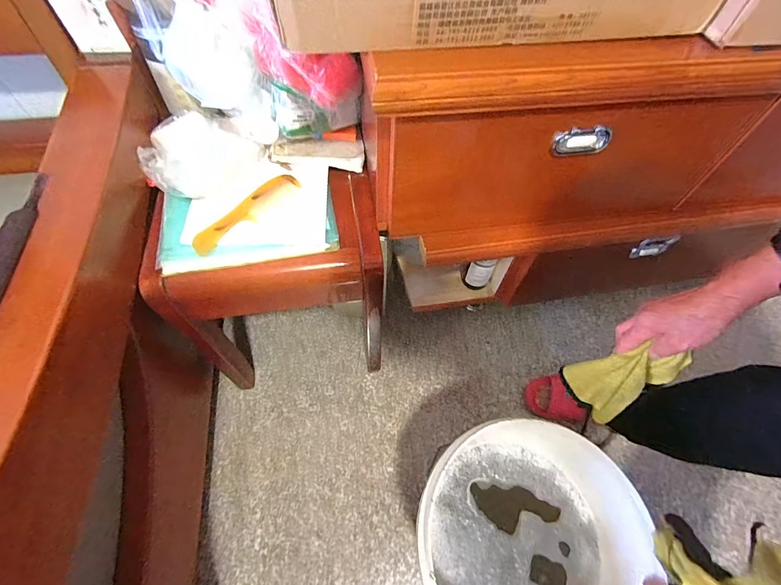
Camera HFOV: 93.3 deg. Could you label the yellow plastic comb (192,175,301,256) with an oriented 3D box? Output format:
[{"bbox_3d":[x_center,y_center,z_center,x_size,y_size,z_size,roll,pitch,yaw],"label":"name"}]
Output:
[{"bbox_3d":[-0.200,-0.113,0.514,0.031,0.010,0.170,34,63,16],"label":"yellow plastic comb"}]

